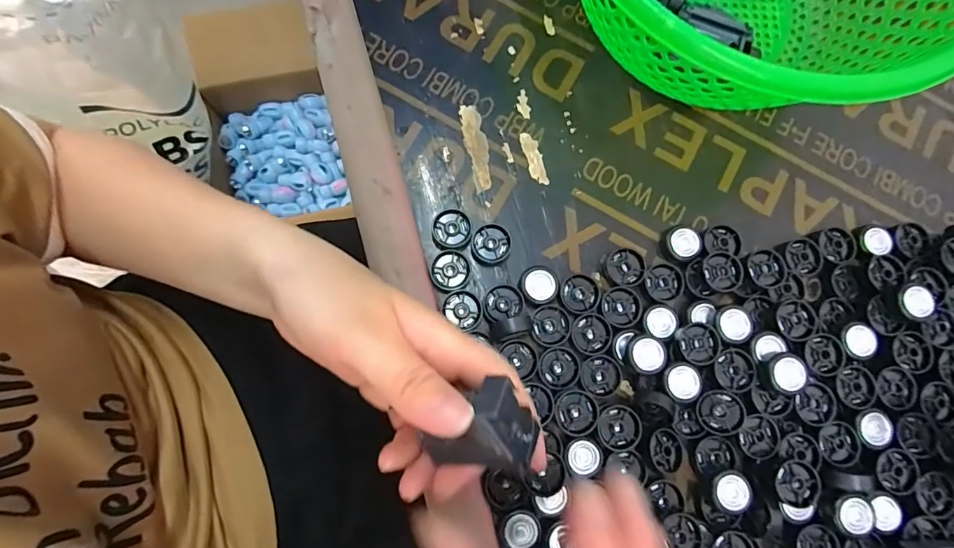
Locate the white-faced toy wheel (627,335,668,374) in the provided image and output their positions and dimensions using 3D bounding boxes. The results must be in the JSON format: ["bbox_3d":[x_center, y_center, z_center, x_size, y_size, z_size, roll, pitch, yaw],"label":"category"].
[{"bbox_3d":[0.098,0.047,0.263,0.021,0.012,0.021,1,80,-4],"label":"white-faced toy wheel"}]

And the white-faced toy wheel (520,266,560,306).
[{"bbox_3d":[0.038,0.007,0.275,0.023,0.009,0.022,1,80,-4],"label":"white-faced toy wheel"}]

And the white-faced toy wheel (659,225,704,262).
[{"bbox_3d":[0.130,-0.019,0.286,0.022,0.010,0.022,1,80,-4],"label":"white-faced toy wheel"}]

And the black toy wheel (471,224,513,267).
[{"bbox_3d":[0.009,-0.017,0.280,0.025,0.008,0.023,1,80,-4],"label":"black toy wheel"}]

